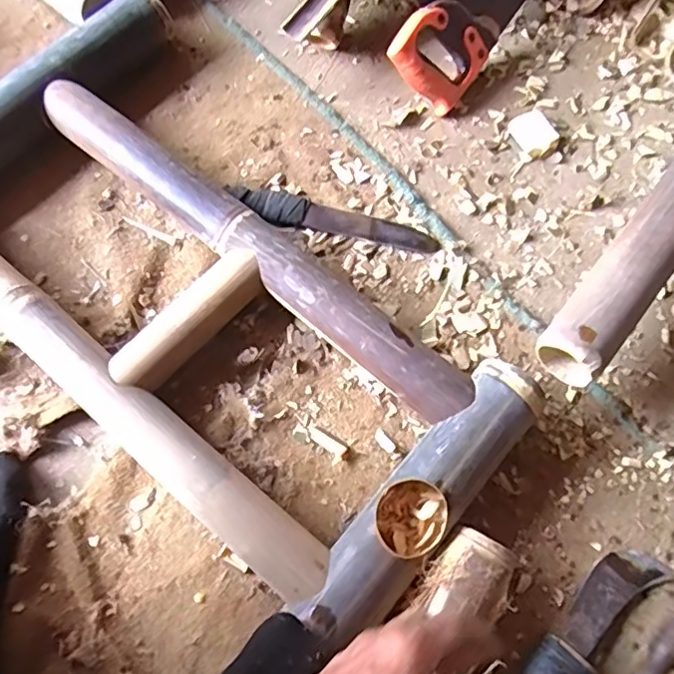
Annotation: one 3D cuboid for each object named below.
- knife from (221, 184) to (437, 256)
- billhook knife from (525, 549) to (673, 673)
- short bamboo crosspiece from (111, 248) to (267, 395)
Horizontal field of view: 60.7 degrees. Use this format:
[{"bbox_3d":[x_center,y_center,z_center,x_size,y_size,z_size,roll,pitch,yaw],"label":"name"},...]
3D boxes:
[{"bbox_3d":[-0.006,-0.138,0.681,0.251,0.020,0.047,15,71,4],"label":"knife"},{"bbox_3d":[0.223,0.281,0.520,0.235,0.046,0.055,-41,76,-14],"label":"billhook knife"},{"bbox_3d":[-0.154,-0.014,0.609,0.053,0.051,0.182,41,75,13],"label":"short bamboo crosspiece"}]

